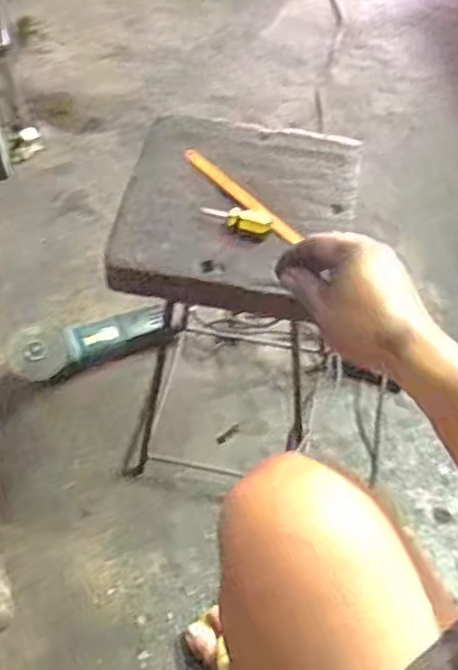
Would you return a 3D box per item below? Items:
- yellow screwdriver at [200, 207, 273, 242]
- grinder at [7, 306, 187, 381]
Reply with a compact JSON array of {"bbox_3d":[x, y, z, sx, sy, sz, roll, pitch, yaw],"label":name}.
[{"bbox_3d":[0.006,-0.116,0.726,0.074,0.023,0.026,13,56,6],"label":"yellow screwdriver"},{"bbox_3d":[-0.211,0.004,1.157,0.285,0.088,0.081,-22,60,-17],"label":"grinder"}]

